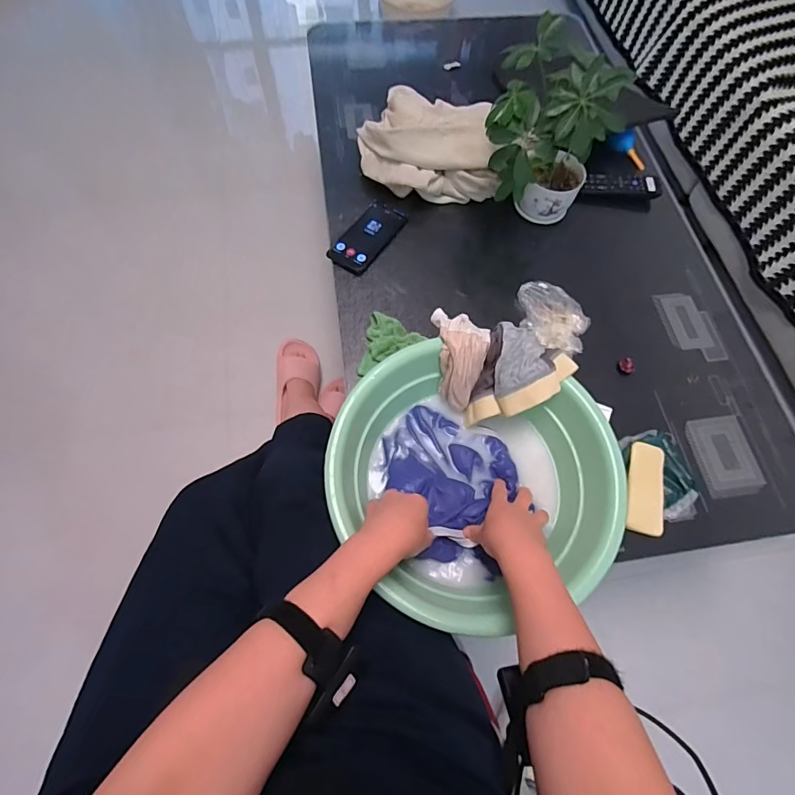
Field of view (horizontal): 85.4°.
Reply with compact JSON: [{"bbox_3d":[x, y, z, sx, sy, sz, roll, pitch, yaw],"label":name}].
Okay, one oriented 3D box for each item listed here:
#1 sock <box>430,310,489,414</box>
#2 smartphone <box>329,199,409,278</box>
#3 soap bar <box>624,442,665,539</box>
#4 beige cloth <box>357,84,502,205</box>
[{"bbox_3d":[0.089,-0.057,0.596,0.066,0.094,0.120,-8,68,-5],"label":"sock"},{"bbox_3d":[-0.053,-0.293,0.782,0.077,0.010,0.160,33,70,11],"label":"smartphone"},{"bbox_3d":[0.358,0.131,0.620,0.049,0.015,0.127,14,68,4],"label":"soap bar"},{"bbox_3d":[0.066,-0.468,0.806,0.259,0.098,0.184,15,68,4],"label":"beige cloth"}]

